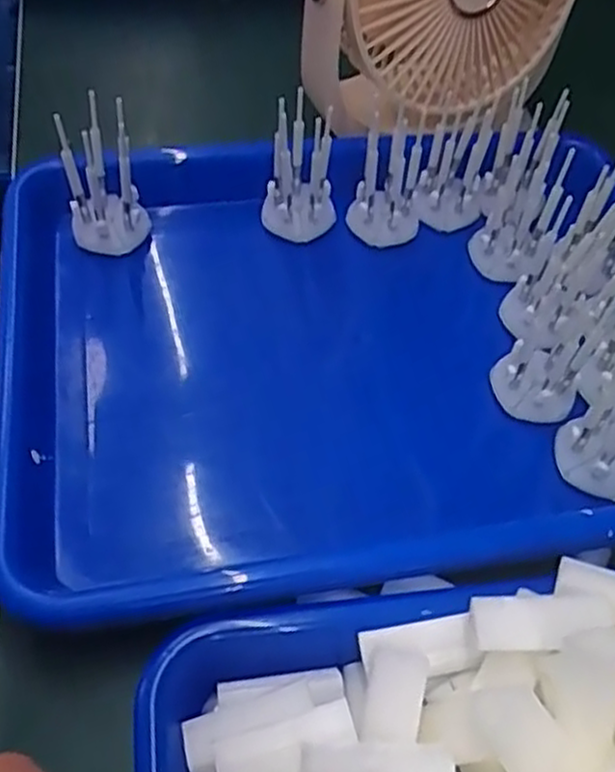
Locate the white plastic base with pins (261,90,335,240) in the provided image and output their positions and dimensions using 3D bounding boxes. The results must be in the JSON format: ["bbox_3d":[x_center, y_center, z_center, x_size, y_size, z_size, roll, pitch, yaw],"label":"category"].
[{"bbox_3d":[-0.003,-0.113,0.390,0.036,0.079,0.031,8,54,0],"label":"white plastic base with pins"}]

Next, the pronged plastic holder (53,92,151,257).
[{"bbox_3d":[-0.103,-0.103,0.371,0.038,0.077,0.042,-12,57,-14],"label":"pronged plastic holder"}]

